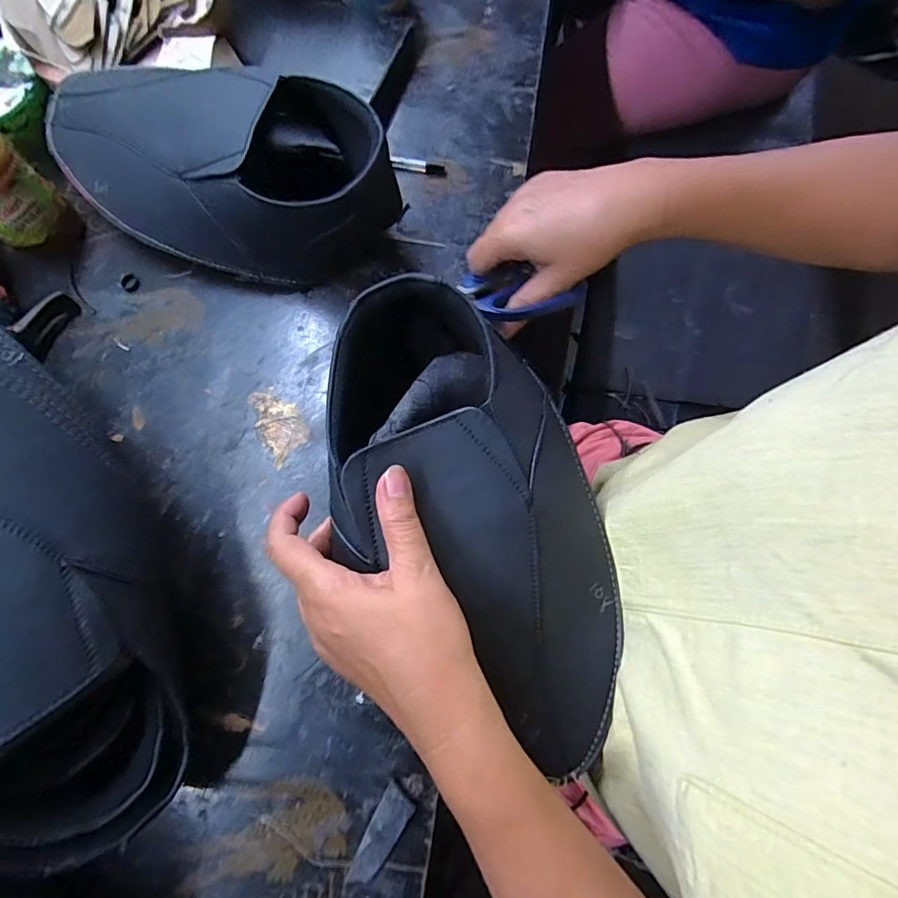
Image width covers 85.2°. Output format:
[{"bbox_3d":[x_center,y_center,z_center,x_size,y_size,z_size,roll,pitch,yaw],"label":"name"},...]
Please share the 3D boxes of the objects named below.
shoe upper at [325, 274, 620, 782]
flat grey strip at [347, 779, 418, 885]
[{"bbox_3d":[0.020,0.043,0.309,0.150,0.080,0.289,-26,86,-6],"label":"shoe upper"},{"bbox_3d":[-0.043,0.240,0.302,0.021,0.006,0.057,31,77,10],"label":"flat grey strip"}]

